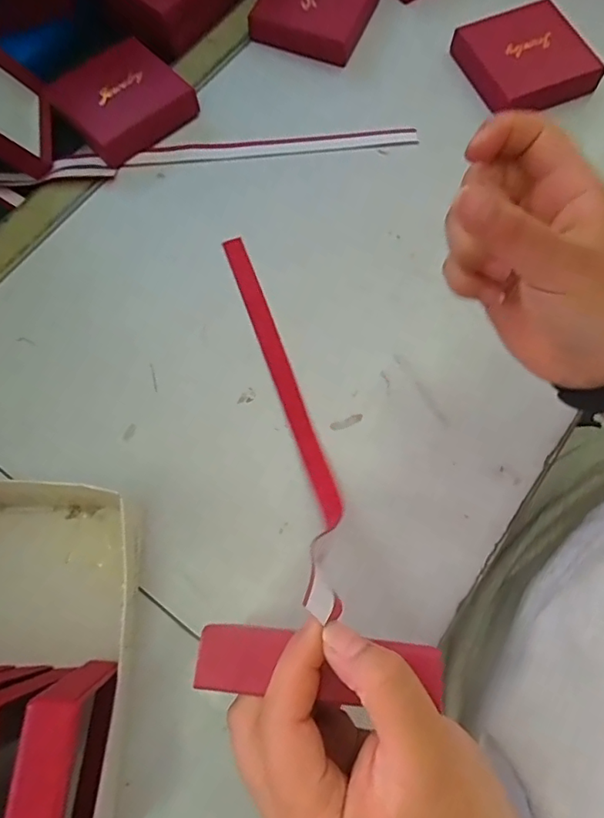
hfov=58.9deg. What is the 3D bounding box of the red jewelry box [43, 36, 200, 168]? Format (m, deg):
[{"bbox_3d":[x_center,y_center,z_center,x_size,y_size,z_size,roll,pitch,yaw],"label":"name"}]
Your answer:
[{"bbox_3d":[-0.148,-0.254,0.439,0.089,0.024,0.098,-38,75,-11],"label":"red jewelry box"}]

